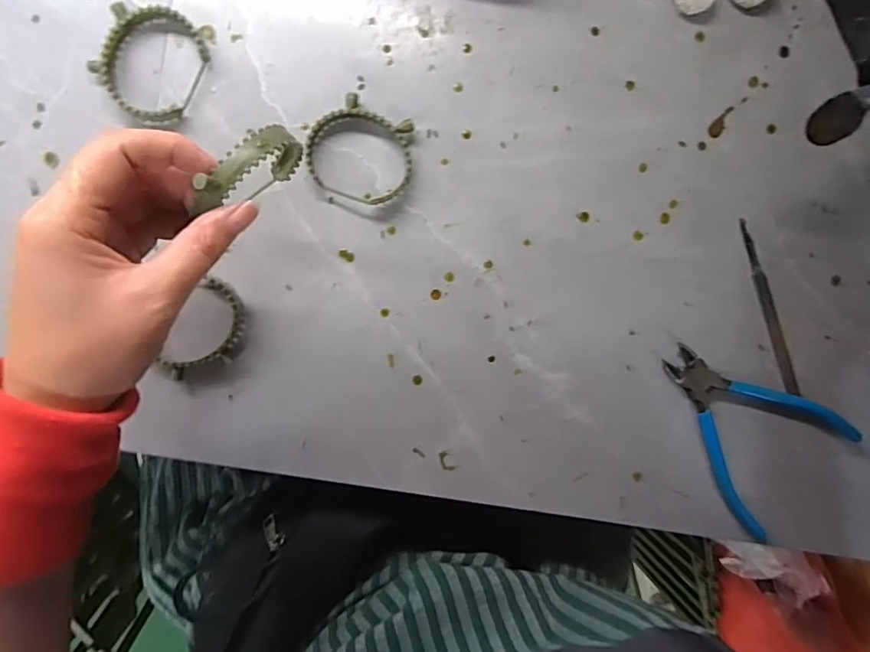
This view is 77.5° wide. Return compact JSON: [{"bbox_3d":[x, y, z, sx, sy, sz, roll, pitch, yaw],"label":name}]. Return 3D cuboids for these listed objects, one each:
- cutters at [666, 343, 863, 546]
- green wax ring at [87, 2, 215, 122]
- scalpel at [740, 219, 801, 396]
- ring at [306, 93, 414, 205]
[{"bbox_3d":[0.216,0.070,0.383,0.141,0.011,0.102,41,90,-6],"label":"cutters"},{"bbox_3d":[-0.176,-0.163,0.336,0.060,0.014,0.068,21,92,-6],"label":"green wax ring"},{"bbox_3d":[0.240,-0.012,0.387,0.012,0.004,0.130,-19,96,-3],"label":"scalpel"},{"bbox_3d":[-0.047,-0.112,0.351,0.069,0.013,0.061,26,92,-6],"label":"ring"}]

